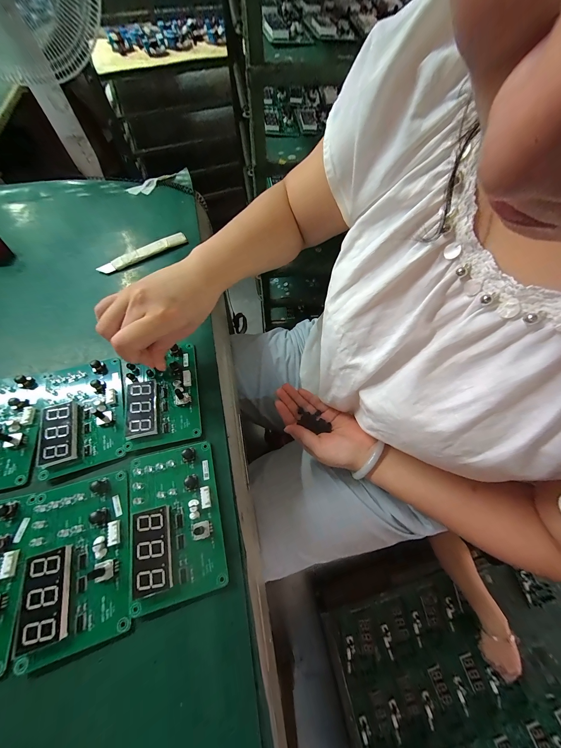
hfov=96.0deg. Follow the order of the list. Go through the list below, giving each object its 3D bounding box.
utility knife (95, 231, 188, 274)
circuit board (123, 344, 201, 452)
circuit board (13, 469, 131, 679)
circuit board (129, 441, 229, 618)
[{"bbox_3d":[-0.208,-0.187,0.387,0.135,0.009,0.022,-34,68,-18],"label":"utility knife"},{"bbox_3d":[-0.130,0.017,0.279,0.073,0.013,0.116,-10,62,-7],"label":"circuit board"},{"bbox_3d":[-0.168,0.150,0.209,0.075,0.012,0.121,-16,63,-10],"label":"circuit board"},{"bbox_3d":[-0.094,0.126,0.225,0.074,0.014,0.120,-14,63,-9],"label":"circuit board"}]

